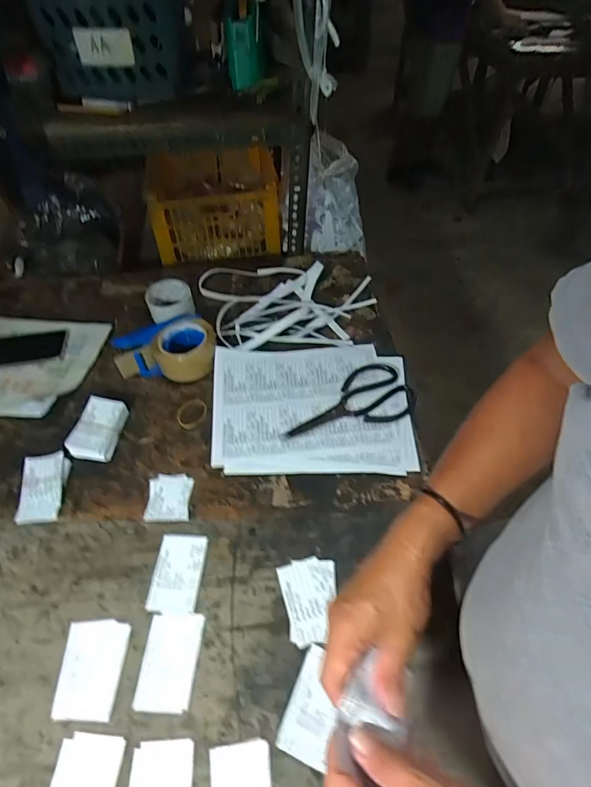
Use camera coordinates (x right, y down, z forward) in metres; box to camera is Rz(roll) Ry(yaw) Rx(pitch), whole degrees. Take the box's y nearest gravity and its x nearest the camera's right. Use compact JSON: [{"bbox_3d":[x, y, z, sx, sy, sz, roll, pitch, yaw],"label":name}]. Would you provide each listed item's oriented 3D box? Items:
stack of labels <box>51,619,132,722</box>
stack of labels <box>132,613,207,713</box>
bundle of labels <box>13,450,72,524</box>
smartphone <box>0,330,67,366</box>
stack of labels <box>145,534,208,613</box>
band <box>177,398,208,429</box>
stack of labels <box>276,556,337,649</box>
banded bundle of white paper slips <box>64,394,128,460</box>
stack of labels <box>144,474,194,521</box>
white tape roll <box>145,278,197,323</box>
[{"bbox_3d":[-0.226,0.302,0.478,0.068,0.004,0.092,0,51,2],"label":"stack of labels"},{"bbox_3d":[-0.139,0.296,0.482,0.061,0.005,0.093,2,51,3],"label":"stack of labels"},{"bbox_3d":[-0.357,0.132,0.611,0.063,0.014,0.101,-6,51,-3],"label":"bundle of labels"},{"bbox_3d":[-0.498,-0.080,0.774,0.160,0.011,0.065,-10,51,-6],"label":"smartphone"},{"bbox_3d":[-0.146,0.222,0.540,0.060,0.004,0.092,3,51,4],"label":"stack of labels"},{"bbox_3d":[-0.166,0.030,0.695,0.048,0.004,0.061,1,51,2],"label":"band"},{"bbox_3d":[0.017,0.244,0.515,0.068,0.005,0.092,-6,51,-3],"label":"stack of labels"},{"bbox_3d":[-0.298,0.054,0.655,0.060,0.041,0.087,7,52,7],"label":"banded bundle of white paper slips"},{"bbox_3d":[-0.176,0.145,0.606,0.061,0.005,0.068,0,51,1],"label":"stack of labels"},{"bbox_3d":[-0.236,-0.174,0.818,0.076,0.050,0.077,-1,51,1],"label":"white tape roll"}]

